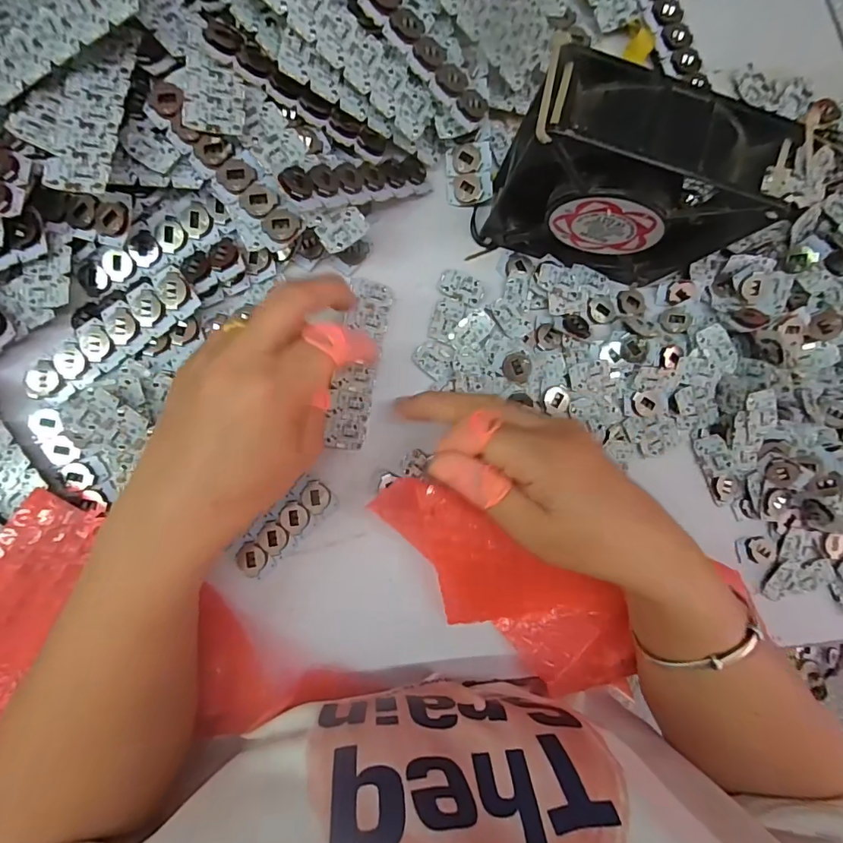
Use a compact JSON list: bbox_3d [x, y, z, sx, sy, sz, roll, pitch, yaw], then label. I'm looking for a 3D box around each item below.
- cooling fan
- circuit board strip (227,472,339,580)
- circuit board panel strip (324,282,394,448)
[{"bbox_3d":[0.104,-0.121,0.243,0.123,0.112,0.043,15,88,-5],"label":"cooling fan"},{"bbox_3d":[-0.086,0.067,0.286,0.071,0.005,0.026,-45,93,-4],"label":"circuit board strip"},{"bbox_3d":[-0.040,-0.036,0.291,0.028,0.005,0.108,11,87,-31],"label":"circuit board panel strip"}]

